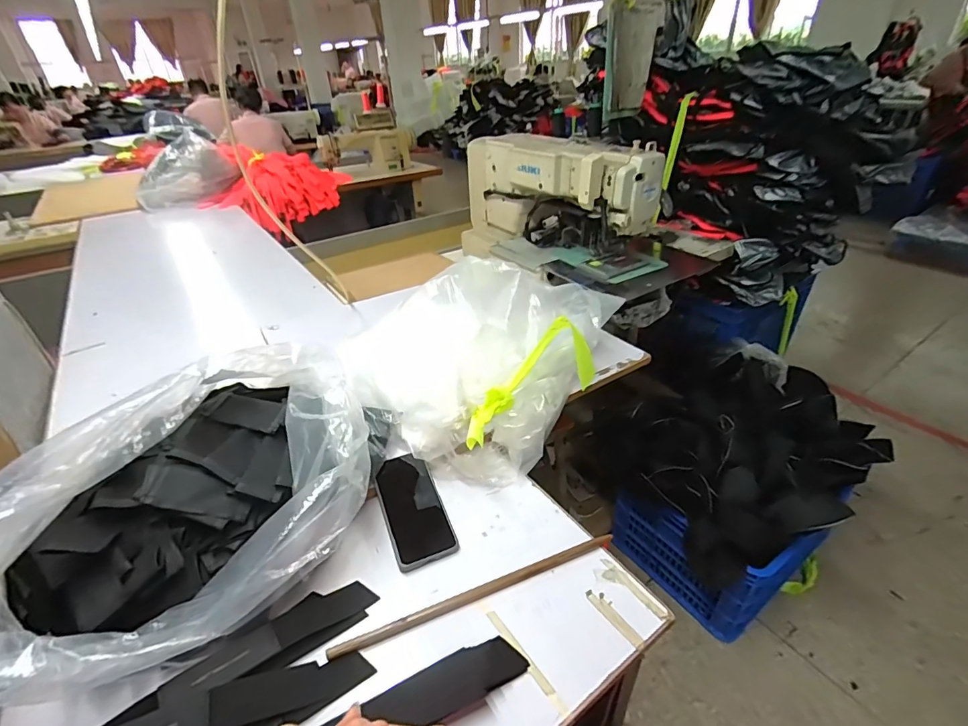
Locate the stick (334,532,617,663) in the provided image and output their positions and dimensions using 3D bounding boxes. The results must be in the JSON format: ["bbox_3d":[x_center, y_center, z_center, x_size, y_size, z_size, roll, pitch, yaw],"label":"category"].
[{"bbox_3d":[-0.003,0.269,0.537,0.346,0.013,0.015,-15,35,-17],"label":"stick"}]

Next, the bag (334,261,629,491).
[{"bbox_3d":[-0.008,-0.028,0.760,0.324,0.237,0.362,19,40,30],"label":"bag"}]

